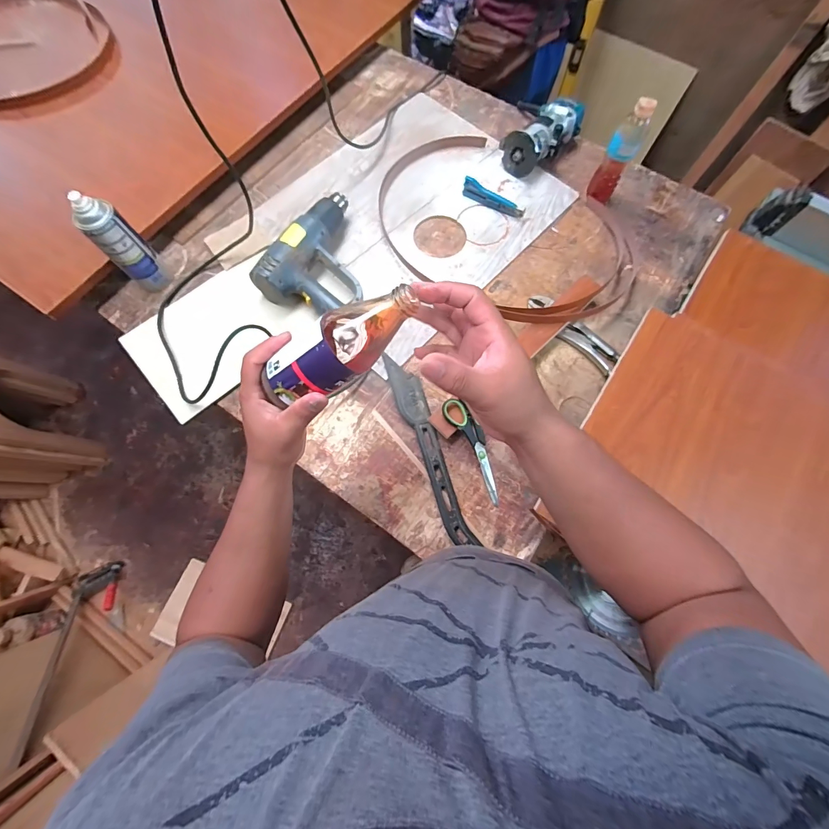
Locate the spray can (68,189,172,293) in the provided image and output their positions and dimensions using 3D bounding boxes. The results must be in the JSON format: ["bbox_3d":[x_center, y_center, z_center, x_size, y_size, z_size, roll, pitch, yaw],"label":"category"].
[{"bbox_3d":[-0.515,-0.297,0.656,0.055,0.189,0.066,43,77,12],"label":"spray can"}]

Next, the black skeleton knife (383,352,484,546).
[{"bbox_3d":[0.026,0.053,0.635,0.050,0.020,0.345,-20,73,-7],"label":"black skeleton knife"}]

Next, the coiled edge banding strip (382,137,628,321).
[{"bbox_3d":[0.176,-0.394,0.774,0.571,0.041,0.414,35,75,10],"label":"coiled edge banding strip"}]

